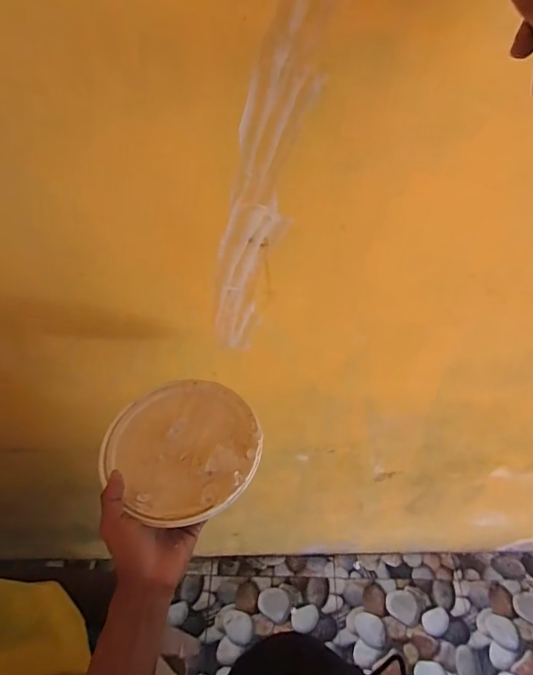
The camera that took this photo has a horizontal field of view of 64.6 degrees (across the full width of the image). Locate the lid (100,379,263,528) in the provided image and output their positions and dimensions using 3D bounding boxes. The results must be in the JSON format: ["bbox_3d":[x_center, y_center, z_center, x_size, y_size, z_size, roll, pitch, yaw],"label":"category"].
[{"bbox_3d":[-0.096,0.120,0.486,0.175,0.019,0.163,0,49,0],"label":"lid"}]

